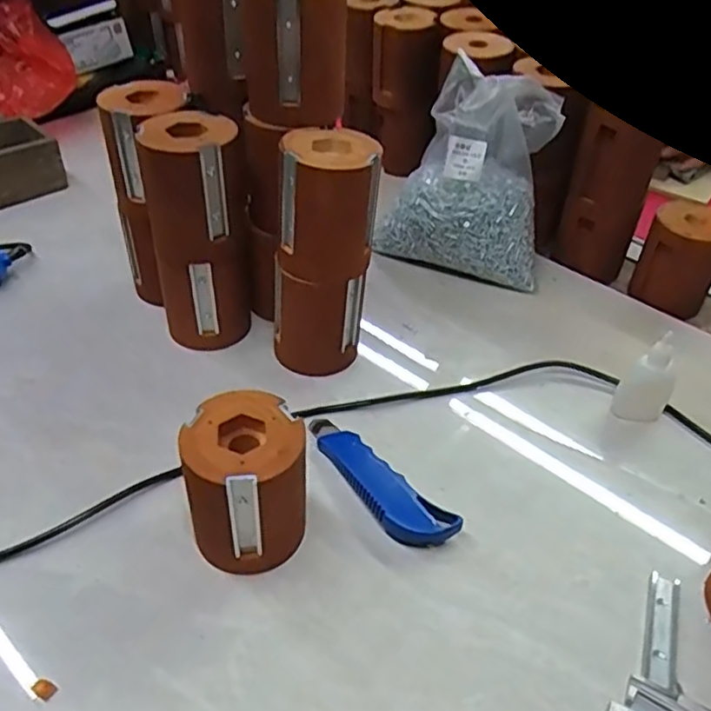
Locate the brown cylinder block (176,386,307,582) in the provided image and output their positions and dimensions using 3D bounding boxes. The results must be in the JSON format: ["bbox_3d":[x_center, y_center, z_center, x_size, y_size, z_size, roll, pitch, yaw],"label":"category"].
[{"bbox_3d":[-0.074,0.087,0.452,0.080,0.102,0.079,-8,43,-13],"label":"brown cylinder block"}]

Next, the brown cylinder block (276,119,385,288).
[{"bbox_3d":[-0.023,-0.122,0.538,0.078,0.100,0.073,6,42,4],"label":"brown cylinder block"}]

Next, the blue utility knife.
[{"bbox_3d":[0.012,0.093,0.509,0.039,0.024,0.147,-30,51,-32],"label":"blue utility knife"}]

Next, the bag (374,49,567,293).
[{"bbox_3d":[0.136,-0.192,0.719,0.160,0.187,0.139,17,43,15],"label":"bag"}]

